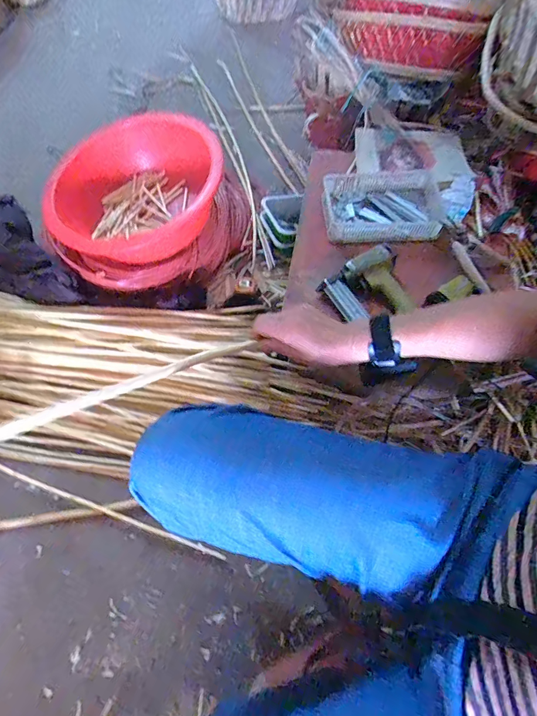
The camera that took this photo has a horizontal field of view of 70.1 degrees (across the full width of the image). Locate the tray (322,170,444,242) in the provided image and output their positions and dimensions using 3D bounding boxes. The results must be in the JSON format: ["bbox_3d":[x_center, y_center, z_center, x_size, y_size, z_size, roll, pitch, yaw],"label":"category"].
[{"bbox_3d":[0.245,-0.337,0.831,0.253,0.043,0.201,5,65,2],"label":"tray"}]

